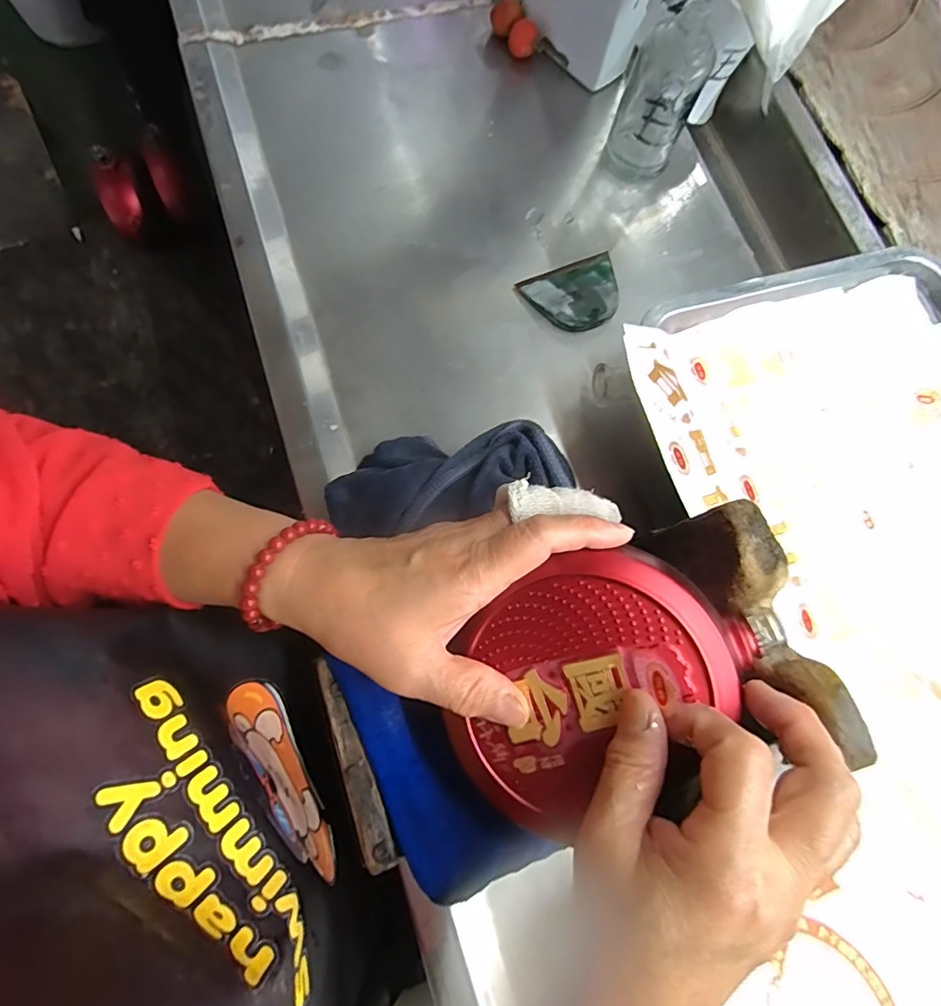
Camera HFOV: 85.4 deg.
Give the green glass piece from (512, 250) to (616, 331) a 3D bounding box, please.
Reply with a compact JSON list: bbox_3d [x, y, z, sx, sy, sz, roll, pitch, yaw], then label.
[{"bbox_3d":[0.087,-0.168,0.411,0.079,0.011,0.060,-25,79,-7],"label":"green glass piece"}]

